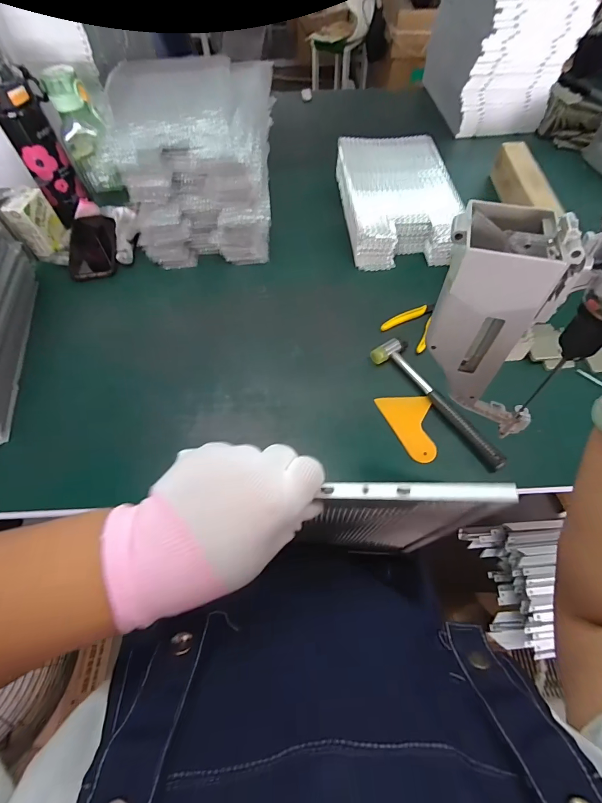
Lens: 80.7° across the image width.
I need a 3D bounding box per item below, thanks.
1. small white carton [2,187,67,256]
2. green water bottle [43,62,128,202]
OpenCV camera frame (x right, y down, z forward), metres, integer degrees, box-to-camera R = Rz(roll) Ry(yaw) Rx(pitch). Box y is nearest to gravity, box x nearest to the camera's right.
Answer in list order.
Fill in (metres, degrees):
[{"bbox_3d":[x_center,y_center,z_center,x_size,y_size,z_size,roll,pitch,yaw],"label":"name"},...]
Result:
[{"bbox_3d":[-0.488,-0.332,0.656,0.049,0.087,0.072,8,60,5],"label":"small white carton"},{"bbox_3d":[-0.398,-0.486,0.653,0.075,0.188,0.089,-25,63,-13],"label":"green water bottle"}]

